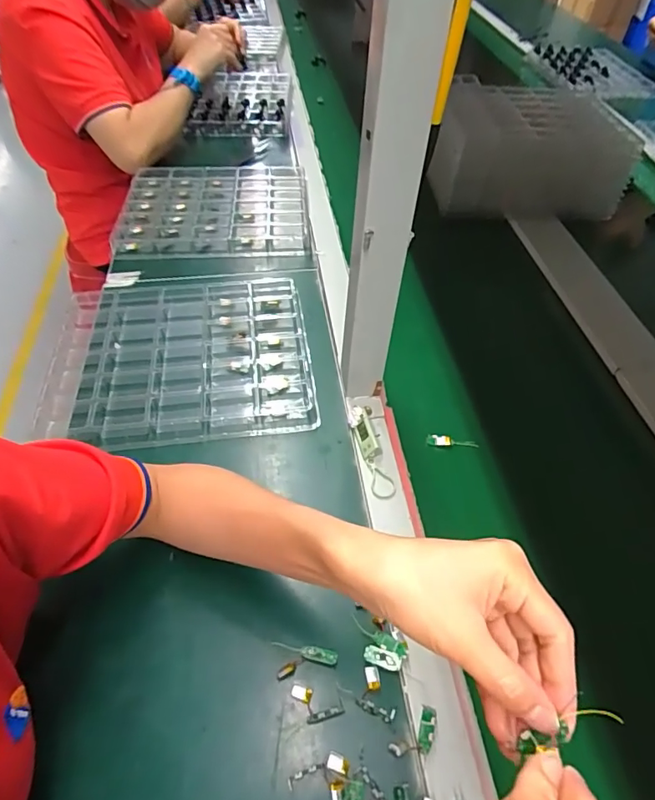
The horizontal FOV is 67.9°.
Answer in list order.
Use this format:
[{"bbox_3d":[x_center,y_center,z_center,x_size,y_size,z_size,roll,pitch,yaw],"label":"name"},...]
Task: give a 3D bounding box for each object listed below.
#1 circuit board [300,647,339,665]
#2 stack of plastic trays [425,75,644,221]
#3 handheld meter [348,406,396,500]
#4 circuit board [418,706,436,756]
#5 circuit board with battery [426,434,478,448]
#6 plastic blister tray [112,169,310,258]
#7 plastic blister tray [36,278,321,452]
[{"bbox_3d":[-0.006,0.201,0.385,0.029,0.004,0.011,9,50,7],"label":"circuit board"},{"bbox_3d":[0.346,-0.431,0.855,0.285,0.138,0.234,4,50,3],"label":"stack of plastic trays"},{"bbox_3d":[0.046,0.047,0.508,0.024,0.020,0.108,-12,51,-11],"label":"handheld meter"},{"bbox_3d":[0.074,0.244,0.360,0.011,0.005,0.029,13,51,9],"label":"circuit board"},{"bbox_3d":[0.140,0.048,0.545,0.056,0.012,0.011,4,50,3],"label":"circuit board with battery"},{"bbox_3d":[-0.181,-0.316,0.804,0.289,0.030,0.234,-3,50,-4],"label":"plastic blister tray"},{"bbox_3d":[-0.174,-0.053,0.588,0.293,0.025,0.245,-7,50,-7],"label":"plastic blister tray"}]

